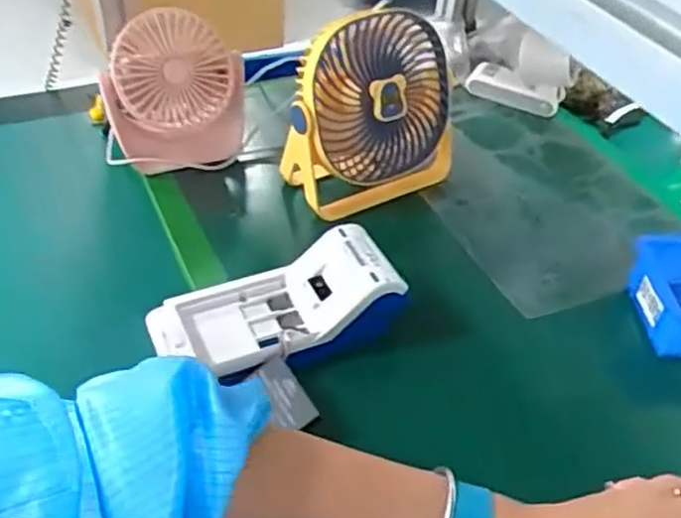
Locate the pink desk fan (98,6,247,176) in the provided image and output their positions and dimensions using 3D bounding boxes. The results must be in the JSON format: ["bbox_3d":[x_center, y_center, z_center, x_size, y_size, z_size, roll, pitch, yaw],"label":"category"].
[{"bbox_3d":[-0.154,-0.144,0.653,0.129,0.145,0.057,-3,44,-9],"label":"pink desk fan"}]

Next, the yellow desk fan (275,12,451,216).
[{"bbox_3d":[0.030,-0.135,0.644,0.155,0.167,0.068,-20,49,-25],"label":"yellow desk fan"}]

